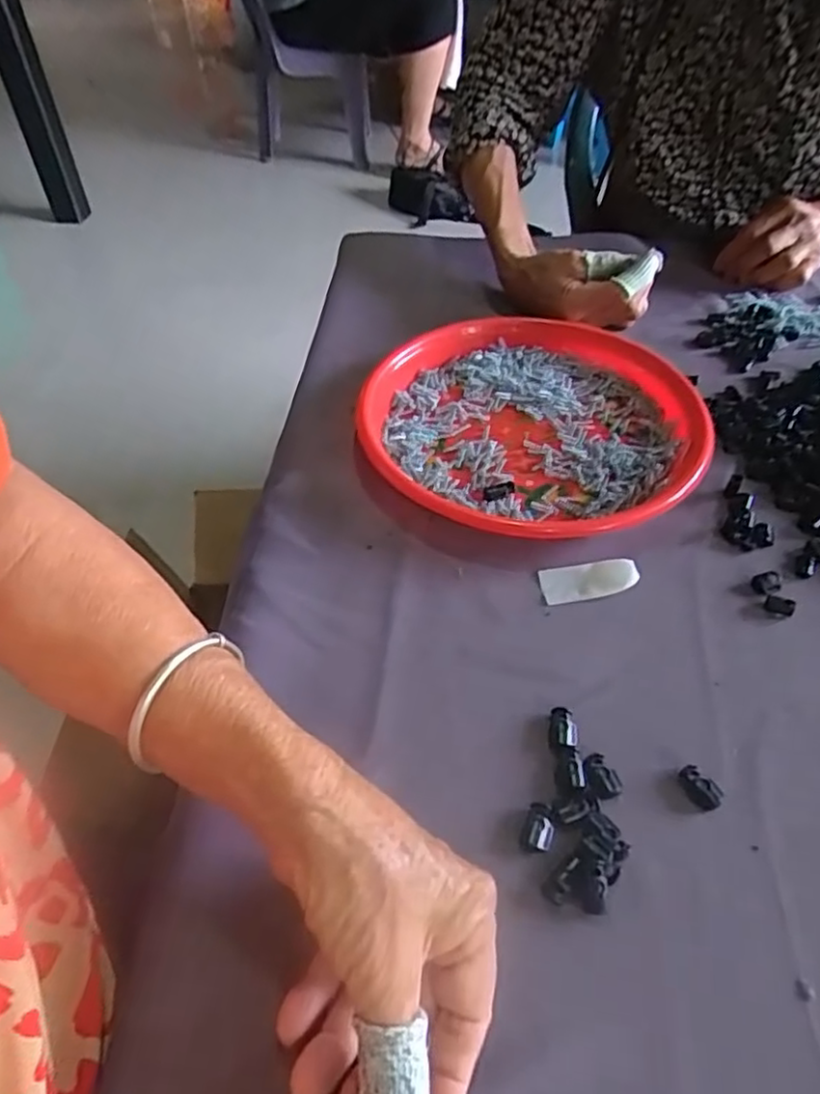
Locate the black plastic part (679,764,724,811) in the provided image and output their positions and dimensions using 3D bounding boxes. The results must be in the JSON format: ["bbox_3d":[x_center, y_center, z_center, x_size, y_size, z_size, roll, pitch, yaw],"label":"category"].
[{"bbox_3d":[0.137,0.112,0.319,0.012,0.006,0.020,-21,51,-15],"label":"black plastic part"}]

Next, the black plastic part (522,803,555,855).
[{"bbox_3d":[0.059,0.128,0.308,0.013,0.006,0.022,8,49,10],"label":"black plastic part"}]

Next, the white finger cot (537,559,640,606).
[{"bbox_3d":[0.107,0.018,0.403,0.056,0.007,0.024,-7,48,-3],"label":"white finger cot"}]

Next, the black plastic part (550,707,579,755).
[{"bbox_3d":[0.077,0.091,0.339,0.014,0.004,0.023,6,49,9],"label":"black plastic part"}]

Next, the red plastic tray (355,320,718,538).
[{"bbox_3d":[0.086,-0.093,0.494,0.234,0.027,0.234,6,49,8],"label":"red plastic tray"}]

